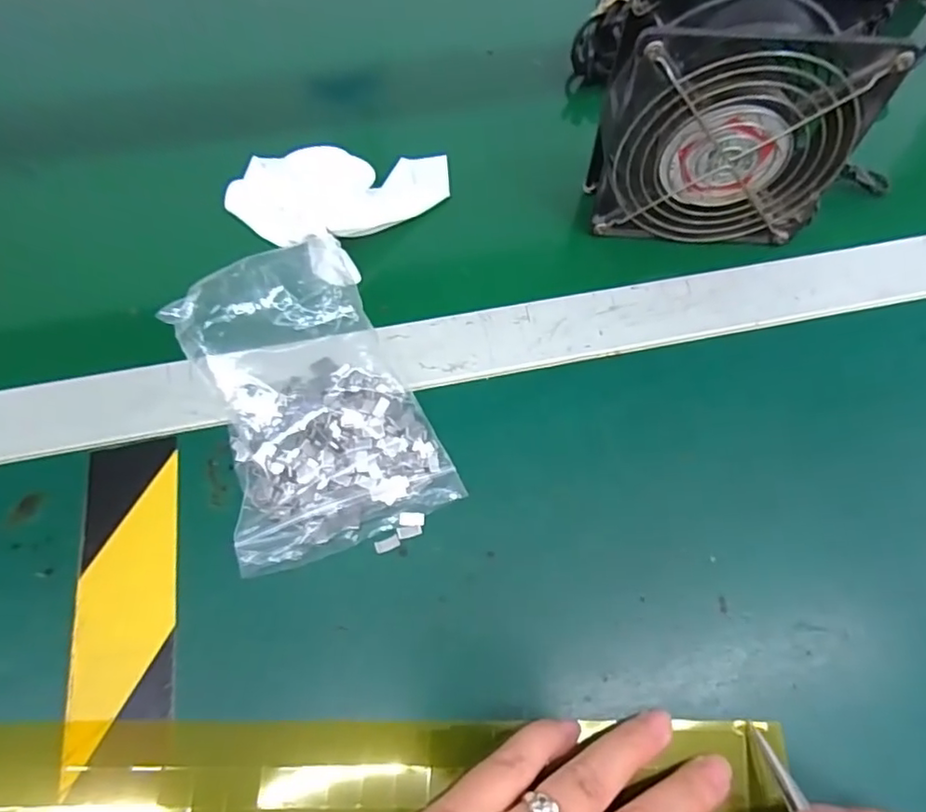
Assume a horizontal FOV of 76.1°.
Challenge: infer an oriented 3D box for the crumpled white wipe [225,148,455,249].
[{"bbox_3d":[-0.072,-0.129,0.358,0.132,0.018,0.068,-15,62,-8],"label":"crumpled white wipe"}]

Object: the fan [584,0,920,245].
[{"bbox_3d":[0.135,-0.144,0.310,0.125,0.113,0.046,4,62,2],"label":"fan"}]

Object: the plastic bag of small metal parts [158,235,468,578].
[{"bbox_3d":[-0.072,-0.008,0.270,0.095,0.042,0.142,-23,64,-11],"label":"plastic bag of small metal parts"}]

